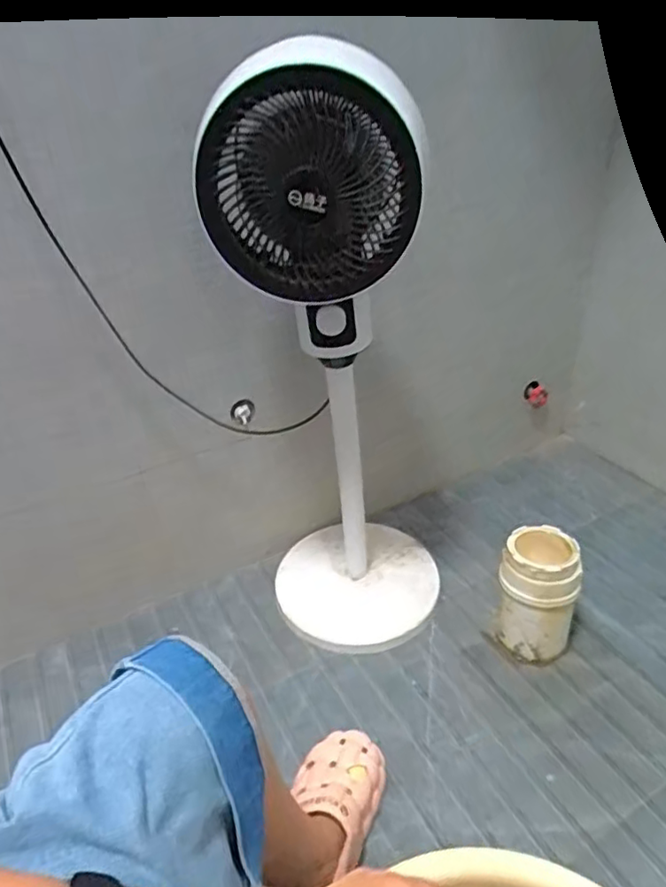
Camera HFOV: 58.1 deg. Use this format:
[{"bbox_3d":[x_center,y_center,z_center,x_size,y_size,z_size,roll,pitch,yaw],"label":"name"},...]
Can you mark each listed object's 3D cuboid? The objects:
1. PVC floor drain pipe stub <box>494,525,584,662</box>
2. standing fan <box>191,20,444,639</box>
[{"bbox_3d":[0.305,0.225,0.895,0.107,0.174,0.105,11,36,21],"label":"PVC floor drain pipe stub"},{"bbox_3d":[0.015,-0.068,0.827,0.248,0.770,0.259,2,34,9],"label":"standing fan"}]

